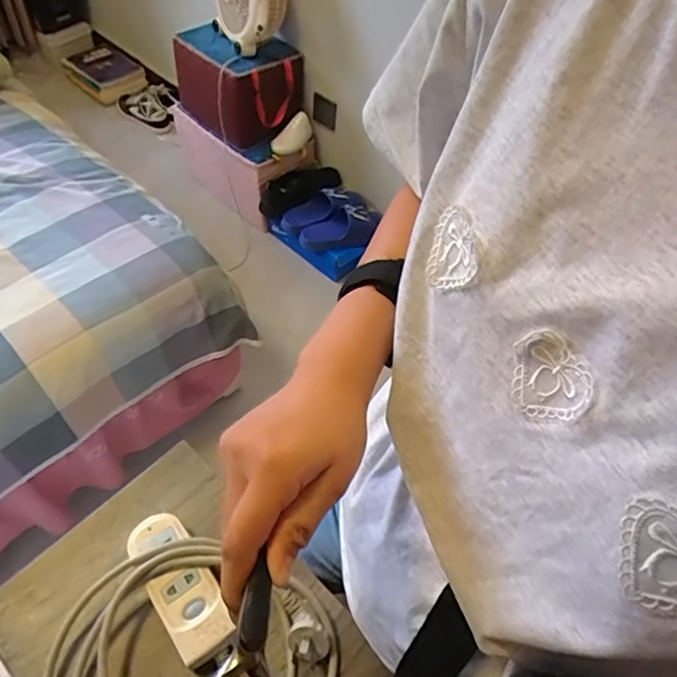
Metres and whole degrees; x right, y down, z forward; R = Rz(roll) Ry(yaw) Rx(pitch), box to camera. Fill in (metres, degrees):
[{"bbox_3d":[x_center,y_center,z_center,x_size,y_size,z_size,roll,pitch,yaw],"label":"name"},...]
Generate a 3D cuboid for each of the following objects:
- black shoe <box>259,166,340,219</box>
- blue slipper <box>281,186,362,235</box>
[{"bbox_3d":[-0.102,-0.438,1.564,0.252,0.086,0.095,-28,60,-22],"label":"black shoe"},{"bbox_3d":[-0.052,-0.376,1.543,0.249,0.075,0.091,-33,62,-25],"label":"blue slipper"}]

